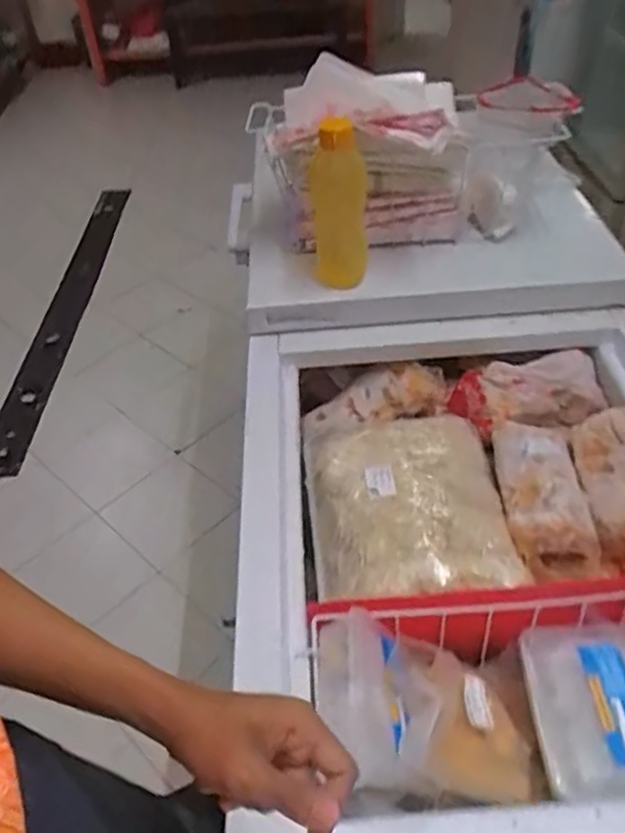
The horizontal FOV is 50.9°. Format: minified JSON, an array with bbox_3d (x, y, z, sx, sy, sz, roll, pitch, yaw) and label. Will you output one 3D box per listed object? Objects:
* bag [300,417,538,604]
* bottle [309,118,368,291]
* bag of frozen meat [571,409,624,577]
[{"bbox_3d":[0.134,0.107,0.994,0.271,0.081,0.386,-7,44,-1],"label":"bag"},{"bbox_3d":[0.043,-0.340,1.083,0.088,0.285,0.105,-3,44,3],"label":"bottle"},{"bbox_3d":[0.448,0.101,0.968,0.096,0.086,0.250,2,44,8],"label":"bag of frozen meat"}]

